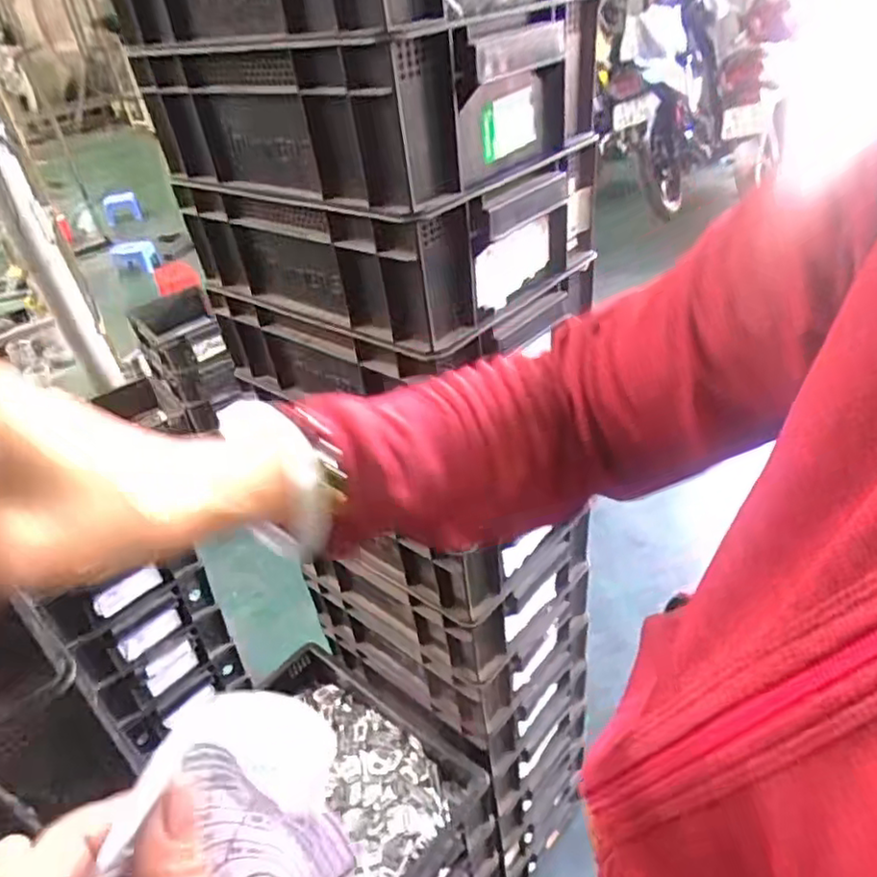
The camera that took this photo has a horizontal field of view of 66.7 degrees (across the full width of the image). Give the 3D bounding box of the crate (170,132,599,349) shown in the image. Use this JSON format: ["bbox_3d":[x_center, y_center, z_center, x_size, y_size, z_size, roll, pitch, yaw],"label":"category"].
[{"bbox_3d":[-0.052,-0.212,0.636,0.325,0.110,0.244,22,45,33],"label":"crate"}]

